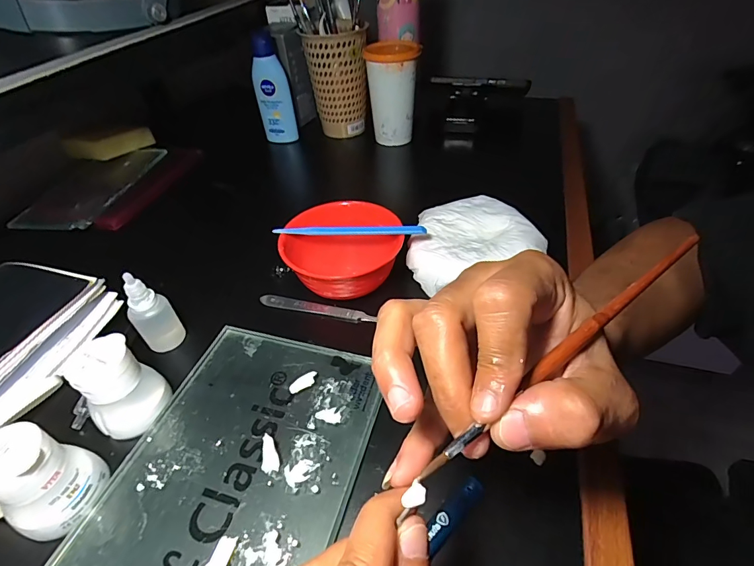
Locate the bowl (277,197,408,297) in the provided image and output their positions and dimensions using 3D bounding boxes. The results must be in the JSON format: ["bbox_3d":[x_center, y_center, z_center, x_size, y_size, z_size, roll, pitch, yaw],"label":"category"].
[{"bbox_3d":[-0.032,-0.026,0.380,0.105,0.053,0.103,-2,43,2],"label":"bowl"}]

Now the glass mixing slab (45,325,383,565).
[{"bbox_3d":[-0.090,0.116,0.263,0.149,0.009,0.199,11,45,15],"label":"glass mixing slab"}]

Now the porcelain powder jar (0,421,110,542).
[{"bbox_3d":[-0.200,0.112,0.237,0.049,0.056,0.045,-2,43,2],"label":"porcelain powder jar"}]

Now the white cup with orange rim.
[{"bbox_3d":[0.022,-0.276,0.590,0.068,0.127,0.072,-2,43,2],"label":"white cup with orange rim"}]

